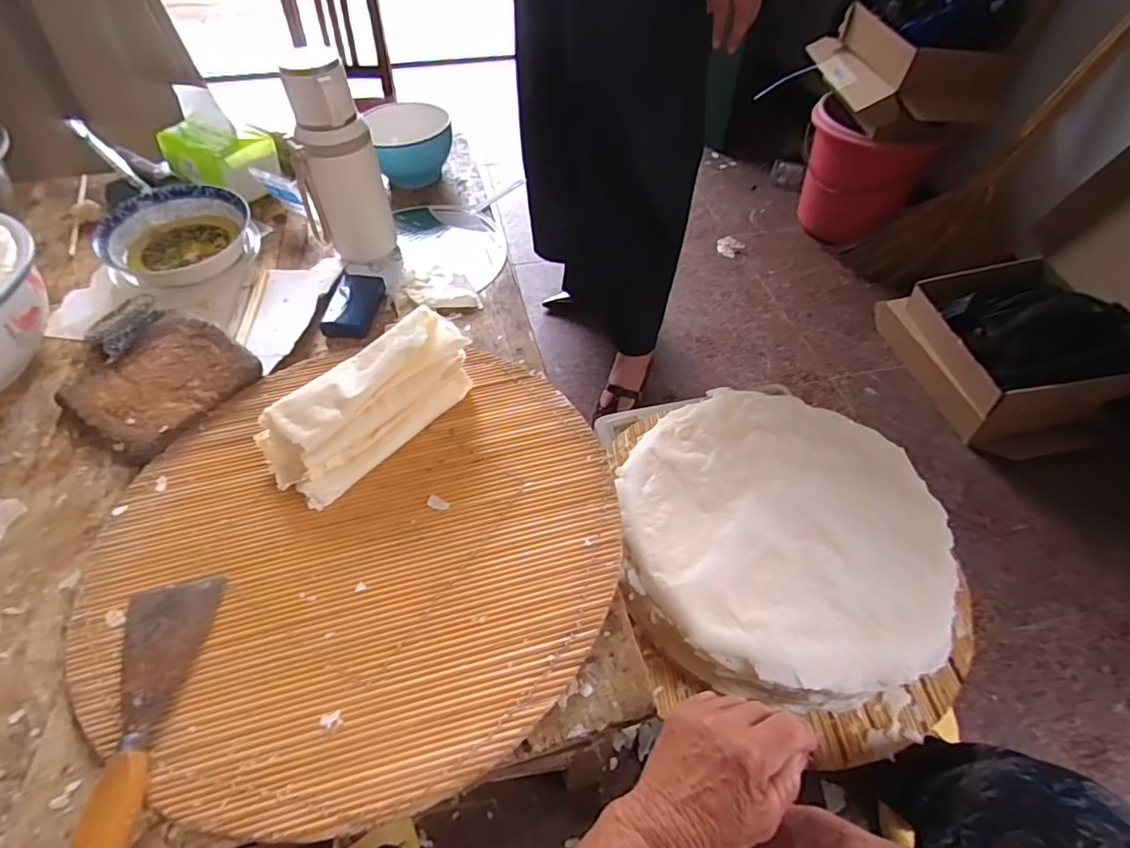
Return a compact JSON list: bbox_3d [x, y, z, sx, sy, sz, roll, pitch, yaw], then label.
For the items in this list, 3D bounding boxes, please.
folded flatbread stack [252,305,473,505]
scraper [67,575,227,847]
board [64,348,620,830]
[{"bbox_3d":[-0.174,-0.017,0.513,0.199,0.077,0.081,-41,61,-12],"label":"folded flatbread stack"},{"bbox_3d":[-0.283,0.194,0.373,0.065,0.031,0.197,-10,53,-8],"label":"scraper"},{"bbox_3d":[-0.171,0.095,0.470,0.417,0.014,0.384,0,52,0],"label":"board"}]

